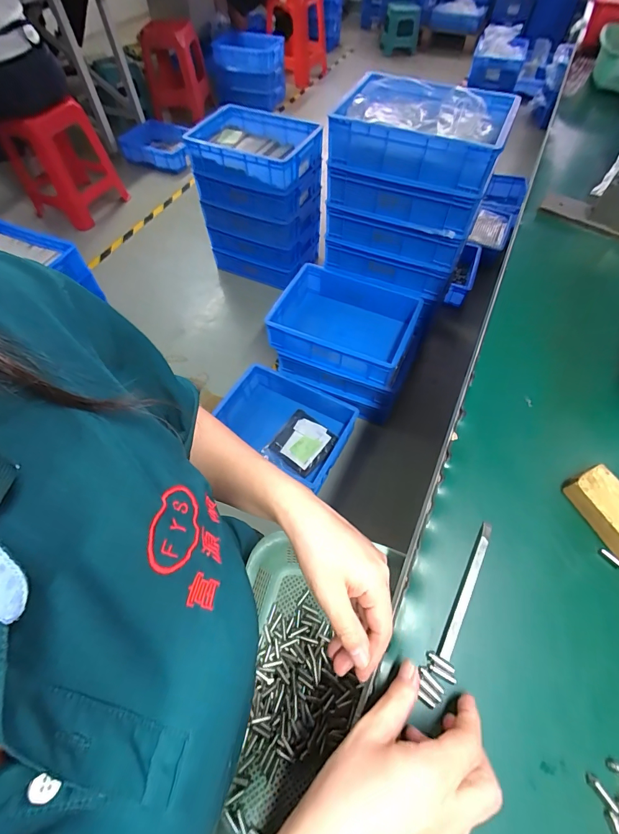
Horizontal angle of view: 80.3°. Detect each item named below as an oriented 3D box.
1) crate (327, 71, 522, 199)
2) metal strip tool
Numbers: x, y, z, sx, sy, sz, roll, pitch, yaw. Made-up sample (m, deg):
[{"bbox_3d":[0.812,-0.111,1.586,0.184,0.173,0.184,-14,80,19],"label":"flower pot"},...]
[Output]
[{"bbox_3d":[0.275,-0.709,0.909,0.394,0.129,0.266,23,62,14],"label":"crate"},{"bbox_3d":[0.137,0.146,0.317,0.009,0.004,0.121,27,63,16],"label":"metal strip tool"}]

